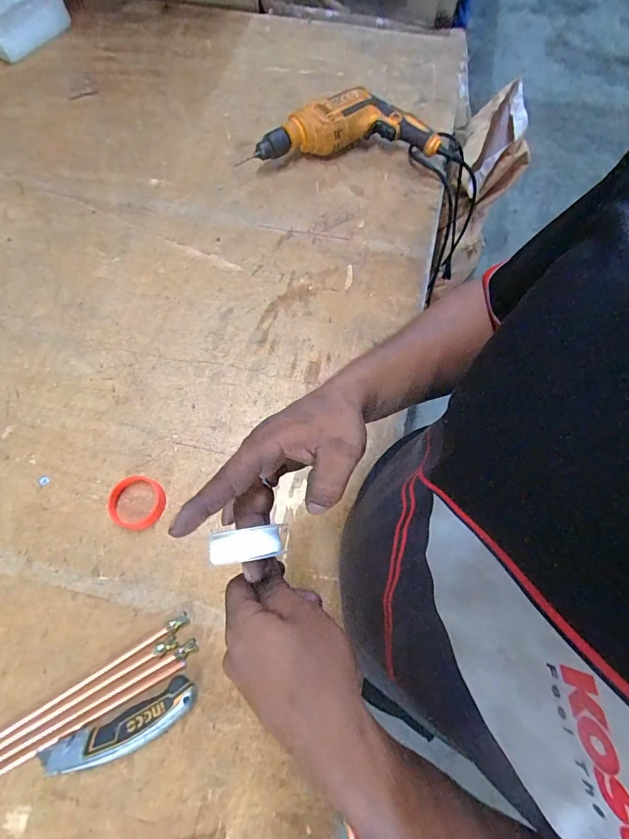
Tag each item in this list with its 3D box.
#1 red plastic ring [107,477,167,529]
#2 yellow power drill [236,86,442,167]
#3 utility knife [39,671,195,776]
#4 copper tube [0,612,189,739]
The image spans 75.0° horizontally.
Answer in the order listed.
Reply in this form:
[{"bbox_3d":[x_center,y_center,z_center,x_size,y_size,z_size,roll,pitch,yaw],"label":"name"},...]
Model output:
[{"bbox_3d":[-0.235,0.109,0.543,0.066,0.021,0.070,0,70,-1],"label":"red plastic ring"},{"bbox_3d":[0.048,-0.533,0.754,0.350,0.072,0.121,-5,70,-3],"label":"yellow power drill"},{"bbox_3d":[-0.212,0.342,0.450,0.170,0.025,0.042,-24,72,-10],"label":"utility knife"},{"bbox_3d":[-0.282,0.312,0.470,0.298,0.007,0.012,-30,73,-11],"label":"copper tube"}]

